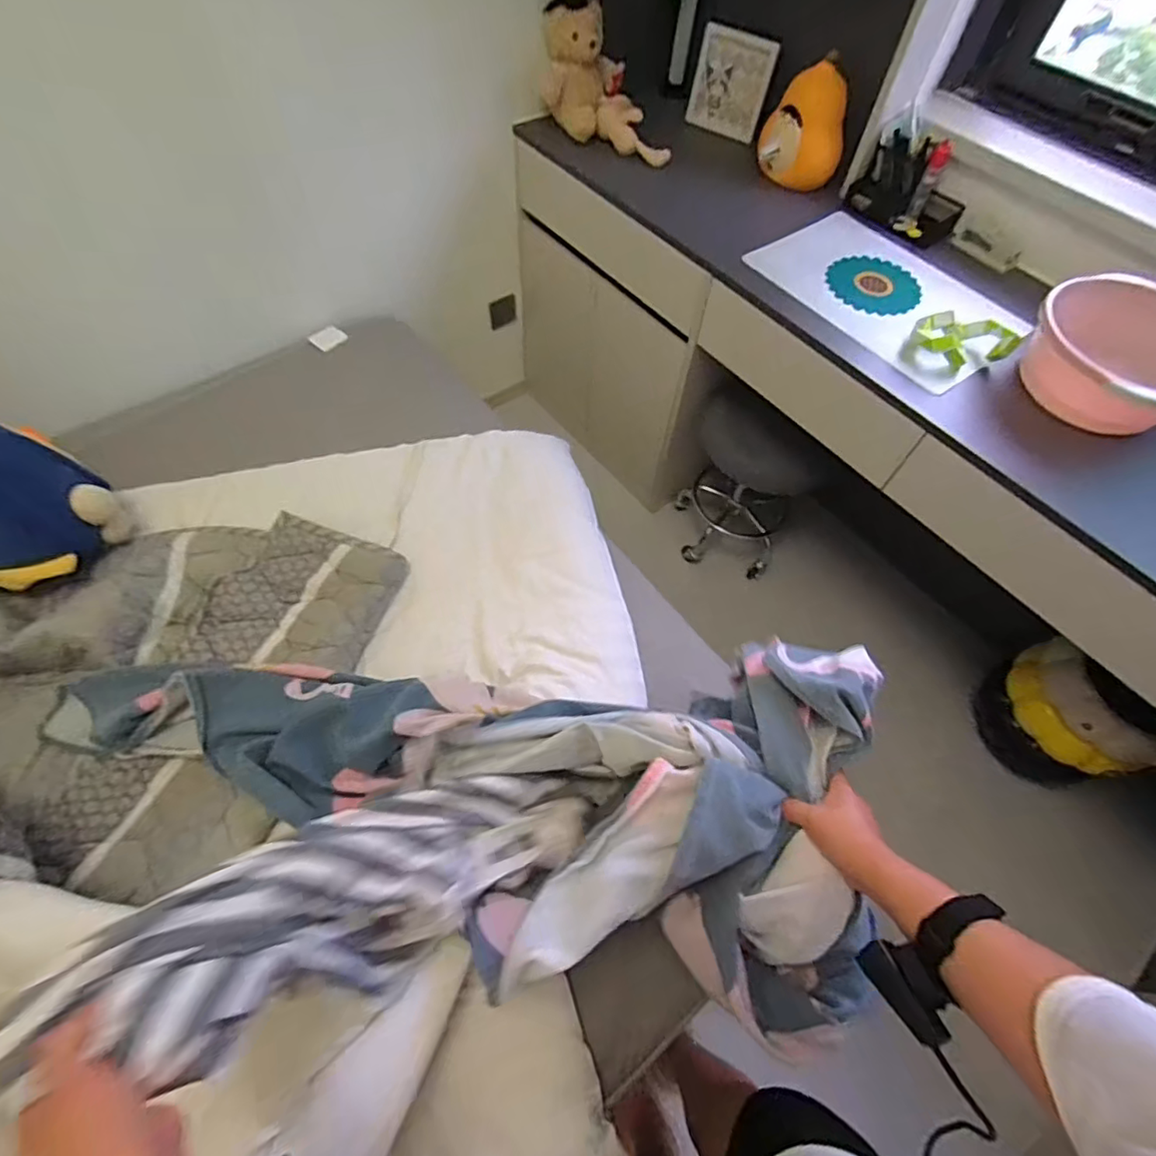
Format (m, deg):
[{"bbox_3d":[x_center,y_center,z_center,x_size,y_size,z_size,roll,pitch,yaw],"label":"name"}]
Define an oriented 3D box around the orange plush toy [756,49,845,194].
[{"bbox_3d":[0.451,-0.888,1.118,0.144,0.171,0.098,2,60,-2],"label":"orange plush toy"}]

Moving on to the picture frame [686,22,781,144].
[{"bbox_3d":[0.332,-1.082,1.252,0.185,0.167,0.030,37,65,17],"label":"picture frame"}]

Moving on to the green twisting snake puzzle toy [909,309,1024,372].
[{"bbox_3d":[0.621,-0.378,0.932,0.143,0.060,0.086,24,62,10],"label":"green twisting snake puzzle toy"}]

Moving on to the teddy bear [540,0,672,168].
[{"bbox_3d":[0.054,-1.049,1.191,0.190,0.207,0.300,-19,63,-13],"label":"teddy bear"}]

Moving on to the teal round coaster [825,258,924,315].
[{"bbox_3d":[0.542,-0.540,1.048,0.159,0.010,0.154,0,62,0],"label":"teal round coaster"}]

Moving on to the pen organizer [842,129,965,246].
[{"bbox_3d":[0.641,-0.751,1.098,0.101,0.125,0.194,-33,67,-20],"label":"pen organizer"}]

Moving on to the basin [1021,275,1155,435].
[{"bbox_3d":[0.818,-0.337,0.869,0.250,0.101,0.250,1,60,-2],"label":"basin"}]

